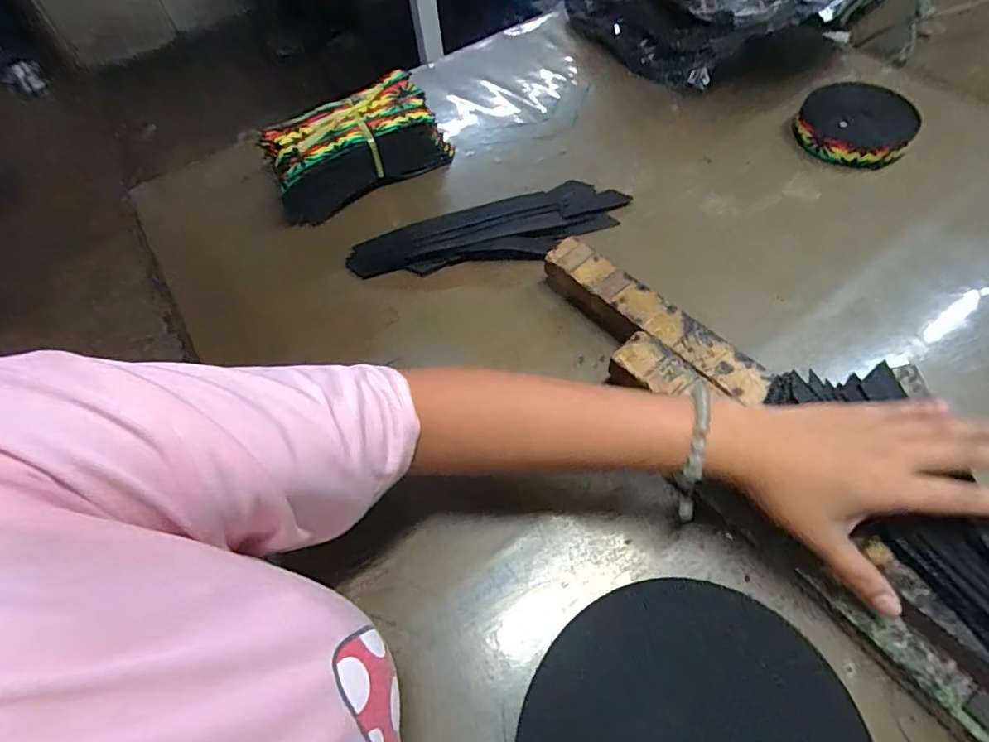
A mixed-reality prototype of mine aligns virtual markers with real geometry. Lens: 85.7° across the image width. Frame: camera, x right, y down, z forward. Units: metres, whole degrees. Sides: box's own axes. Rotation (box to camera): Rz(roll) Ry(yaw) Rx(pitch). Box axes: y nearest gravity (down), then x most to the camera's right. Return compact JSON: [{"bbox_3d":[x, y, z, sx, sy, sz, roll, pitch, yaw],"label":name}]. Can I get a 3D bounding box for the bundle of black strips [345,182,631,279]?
[{"bbox_3d":[-0.003,-0.139,0.529,0.276,0.030,0.070,-17,58,-6],"label":"bundle of black strips"}]

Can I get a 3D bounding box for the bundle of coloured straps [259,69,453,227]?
[{"bbox_3d":[-0.156,-0.249,0.591,0.187,0.066,0.105,-26,59,-12],"label":"bundle of coloured straps"}]

